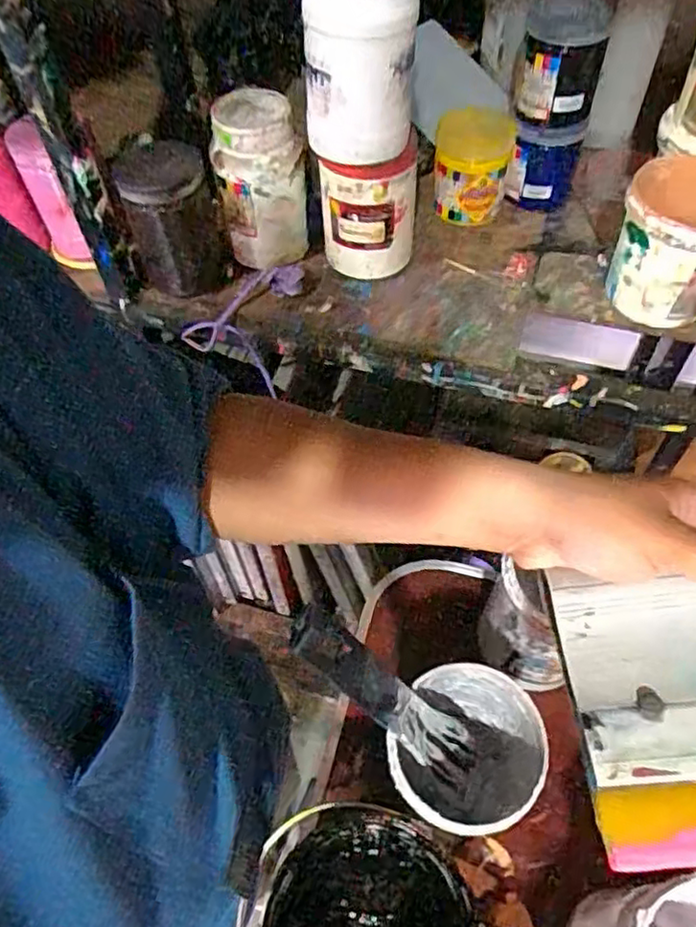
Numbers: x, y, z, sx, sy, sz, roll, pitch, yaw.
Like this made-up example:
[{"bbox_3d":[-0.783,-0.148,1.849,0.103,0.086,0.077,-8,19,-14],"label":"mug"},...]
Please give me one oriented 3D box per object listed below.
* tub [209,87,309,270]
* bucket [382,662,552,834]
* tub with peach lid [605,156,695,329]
[{"bbox_3d":[-0.097,-0.312,0.730,0.095,0.166,0.083,-5,55,-2],"label":"tub"},{"bbox_3d":[0.080,0.208,0.451,0.092,0.132,0.098,-1,55,1],"label":"bucket"},{"bbox_3d":[0.339,-0.227,0.674,0.121,0.116,0.123,-1,55,1],"label":"tub with peach lid"}]

